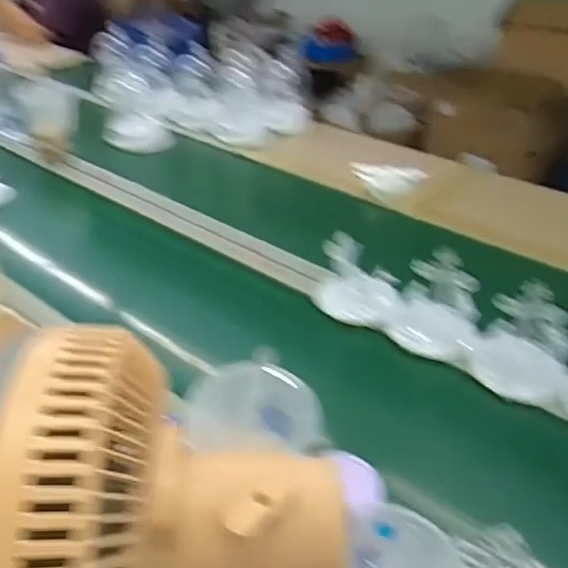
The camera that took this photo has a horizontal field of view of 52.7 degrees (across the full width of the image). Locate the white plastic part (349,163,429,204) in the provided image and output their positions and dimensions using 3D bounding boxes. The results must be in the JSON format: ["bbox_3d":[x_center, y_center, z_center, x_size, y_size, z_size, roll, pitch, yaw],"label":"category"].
[{"bbox_3d":[0.232,-0.239,1.347,0.169,0.075,0.049,12,35,14],"label":"white plastic part"}]

